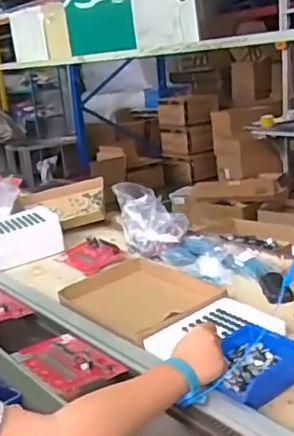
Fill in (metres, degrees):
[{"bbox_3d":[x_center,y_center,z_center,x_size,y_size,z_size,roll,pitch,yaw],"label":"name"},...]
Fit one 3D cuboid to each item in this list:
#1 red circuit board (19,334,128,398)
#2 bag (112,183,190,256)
[{"bbox_3d":[-0.146,0.250,1.013,0.125,0.014,0.216,-16,18,-35],"label":"red circuit board"},{"bbox_3d":[0.011,-0.003,1.464,0.115,0.153,0.186,-19,19,-41],"label":"bag"}]

